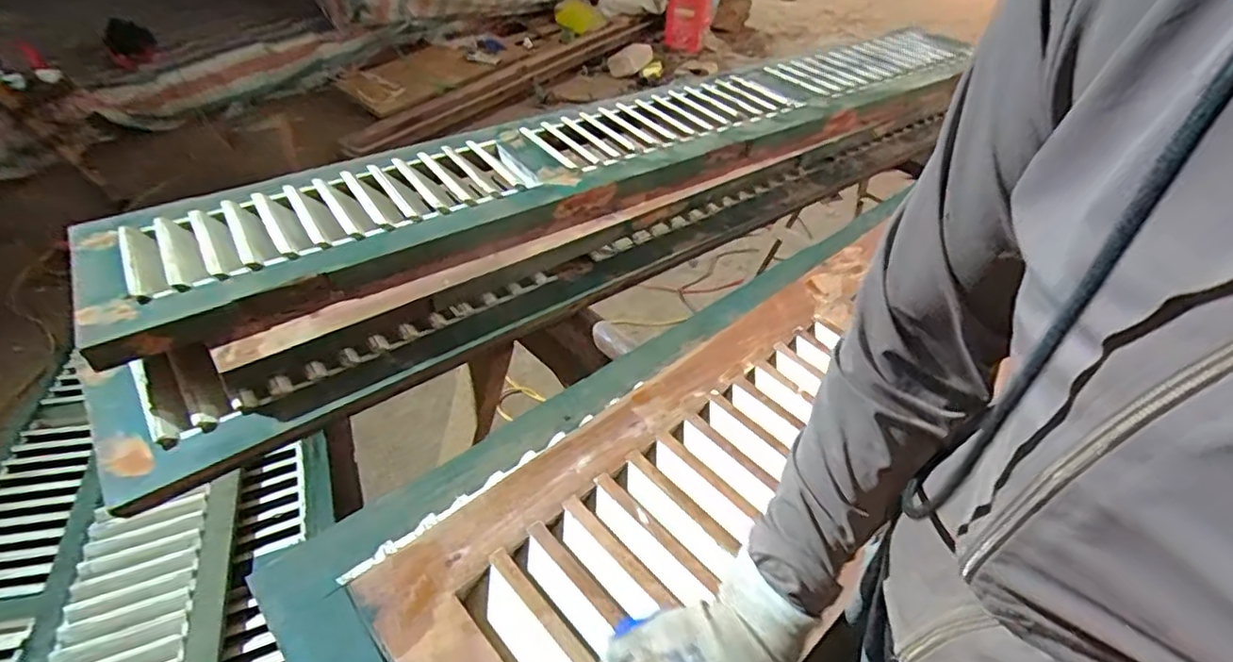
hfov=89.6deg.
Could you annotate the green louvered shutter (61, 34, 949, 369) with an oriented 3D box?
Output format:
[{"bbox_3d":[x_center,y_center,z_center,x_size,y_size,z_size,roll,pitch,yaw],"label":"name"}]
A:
[{"bbox_3d":[0.027,-0.320,1.071,1.576,0.064,0.310,-24,48,-28],"label":"green louvered shutter"}]

